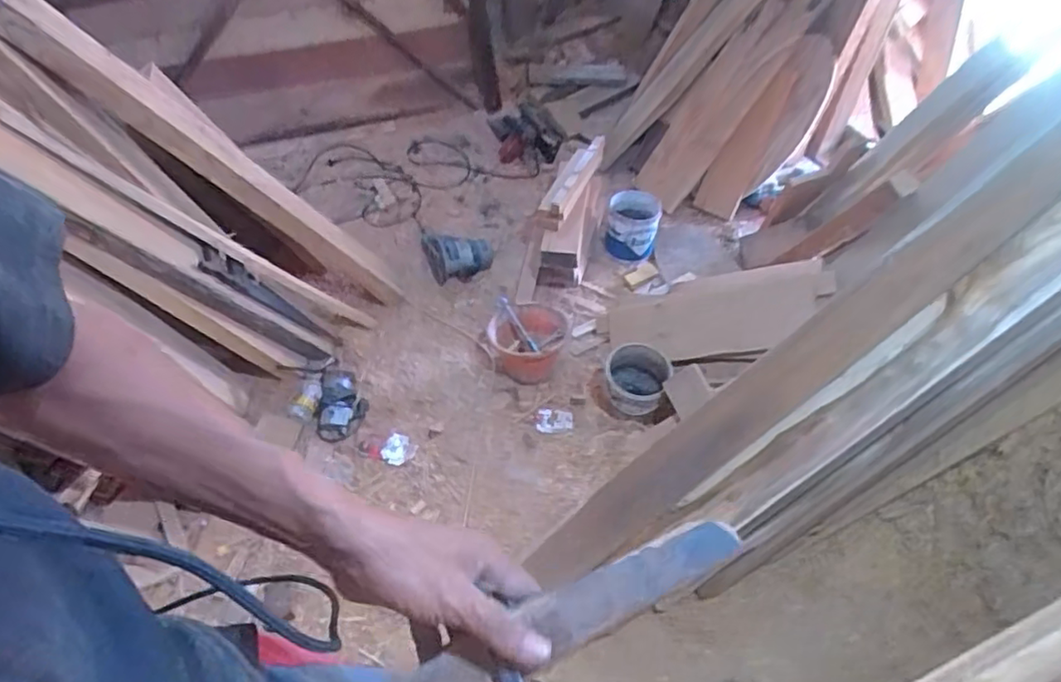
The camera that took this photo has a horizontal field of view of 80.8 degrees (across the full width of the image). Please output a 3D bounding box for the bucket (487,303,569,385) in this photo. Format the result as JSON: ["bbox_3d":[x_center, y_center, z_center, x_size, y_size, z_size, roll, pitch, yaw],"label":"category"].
[{"bbox_3d":[0.004,-0.006,1.853,0.226,0.178,0.231,-20,53,-19],"label":"bucket"}]

